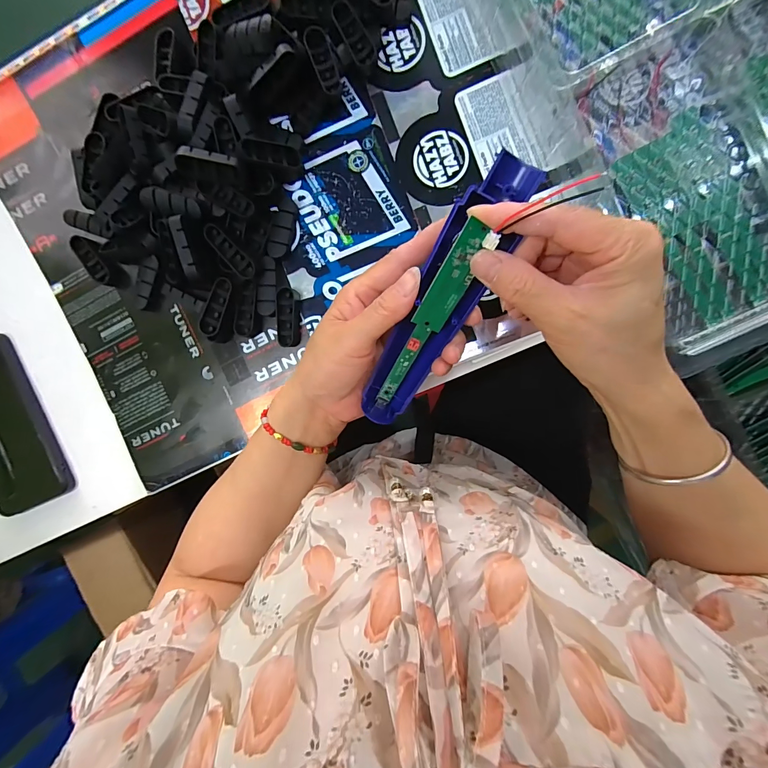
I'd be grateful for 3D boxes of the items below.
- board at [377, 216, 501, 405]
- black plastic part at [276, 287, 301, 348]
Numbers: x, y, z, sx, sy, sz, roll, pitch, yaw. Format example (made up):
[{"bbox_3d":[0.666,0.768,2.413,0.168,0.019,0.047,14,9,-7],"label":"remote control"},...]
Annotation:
[{"bbox_3d":[0.026,-0.035,0.228,0.019,0.008,0.133,31,129,3],"label":"board"},{"bbox_3d":[-0.078,-0.055,0.304,0.019,0.010,0.048,0,94,4],"label":"black plastic part"}]

